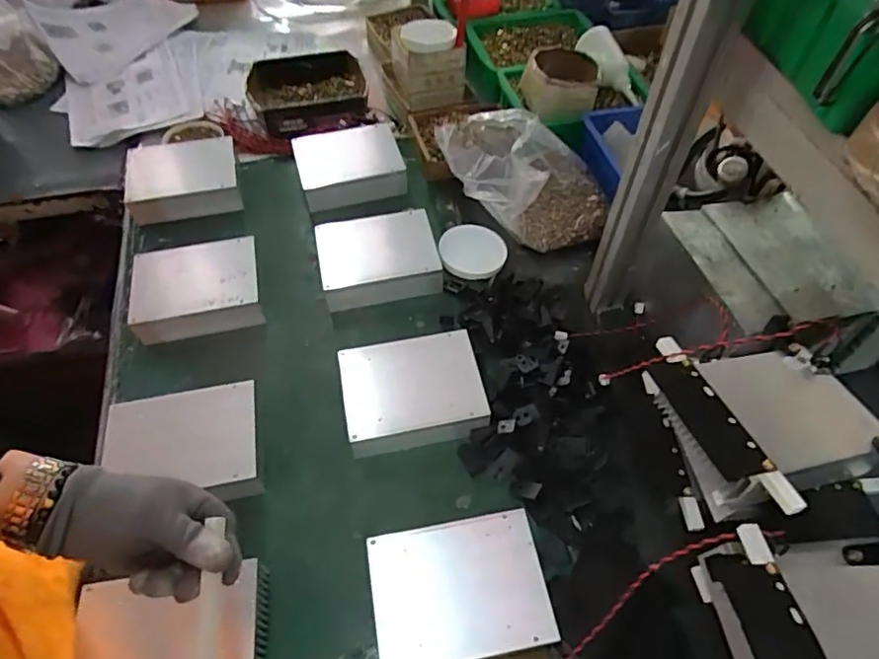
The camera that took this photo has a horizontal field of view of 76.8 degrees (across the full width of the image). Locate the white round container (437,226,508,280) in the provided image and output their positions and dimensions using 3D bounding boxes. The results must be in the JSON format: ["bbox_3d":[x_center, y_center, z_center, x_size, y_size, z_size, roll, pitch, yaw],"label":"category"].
[{"bbox_3d":[0.049,-0.121,0.829,0.096,0.017,0.100,0,55,1],"label":"white round container"}]

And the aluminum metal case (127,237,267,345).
[{"bbox_3d":[-0.345,-0.056,0.781,0.178,0.056,0.143,-10,56,-6],"label":"aluminum metal case"}]

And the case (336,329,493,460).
[{"bbox_3d":[-0.033,0.075,0.677,0.164,0.049,0.130,-9,56,-5],"label":"case"}]

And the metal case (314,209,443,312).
[{"bbox_3d":[-0.091,-0.104,0.818,0.170,0.063,0.143,-10,56,-6],"label":"metal case"}]

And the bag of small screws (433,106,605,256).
[{"bbox_3d":[0.133,-0.229,0.822,0.261,0.160,0.177,11,56,8],"label":"bag of small screws"}]

